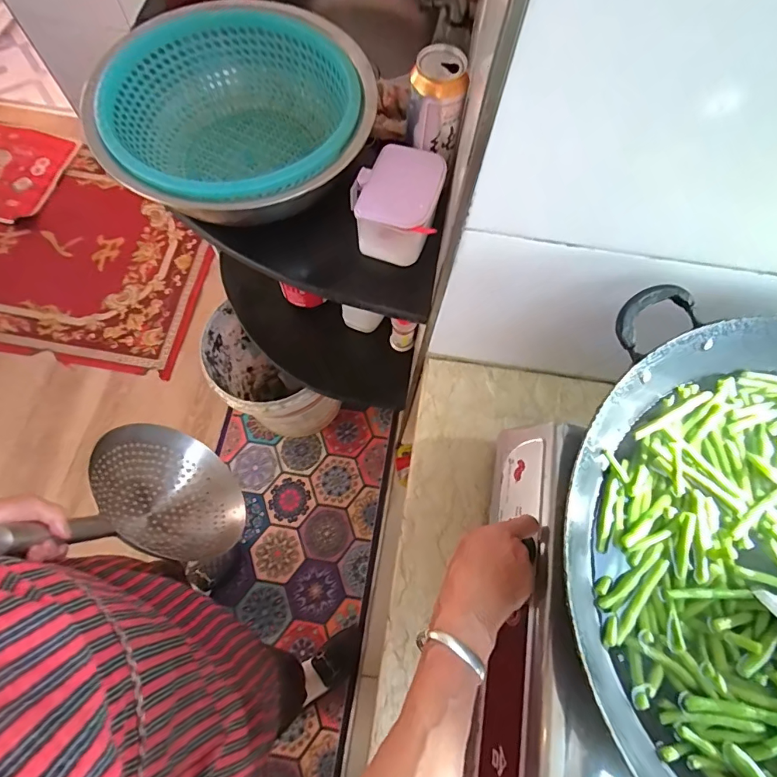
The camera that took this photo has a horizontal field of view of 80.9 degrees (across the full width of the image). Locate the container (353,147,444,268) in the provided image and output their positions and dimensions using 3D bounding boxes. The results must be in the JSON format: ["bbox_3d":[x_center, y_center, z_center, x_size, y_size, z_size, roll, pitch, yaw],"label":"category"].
[{"bbox_3d":[0.011,-0.226,0.560,0.098,0.091,0.109,11,69,2],"label":"container"}]

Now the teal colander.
[{"bbox_3d":[-0.189,-0.334,0.592,0.287,0.114,0.289,-17,71,-8],"label":"teal colander"}]

